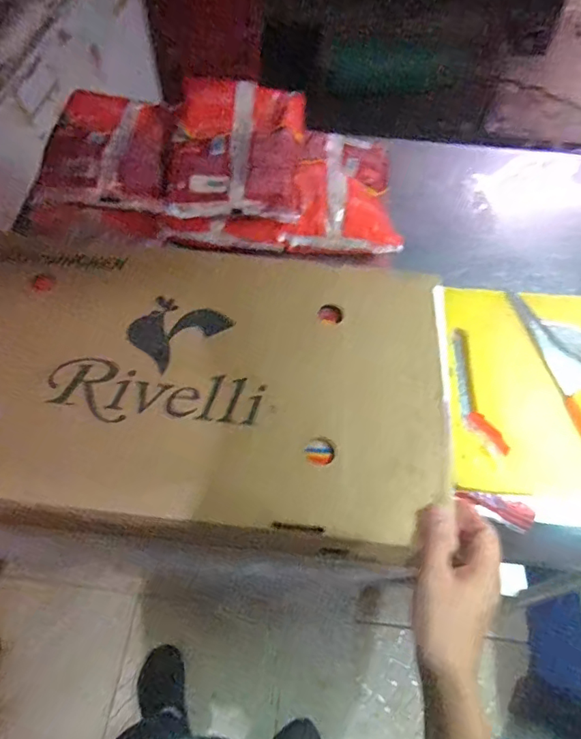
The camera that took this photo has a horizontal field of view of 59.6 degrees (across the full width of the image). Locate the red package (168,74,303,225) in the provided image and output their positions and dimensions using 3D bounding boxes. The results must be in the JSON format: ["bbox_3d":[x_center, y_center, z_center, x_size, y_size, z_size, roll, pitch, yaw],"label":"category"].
[{"bbox_3d":[-0.078,-0.339,0.762,0.189,0.061,0.292,2,60,1],"label":"red package"}]

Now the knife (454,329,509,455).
[{"bbox_3d":[0.231,0.023,0.649,0.038,0.018,0.183,-4,60,-3],"label":"knife"}]

